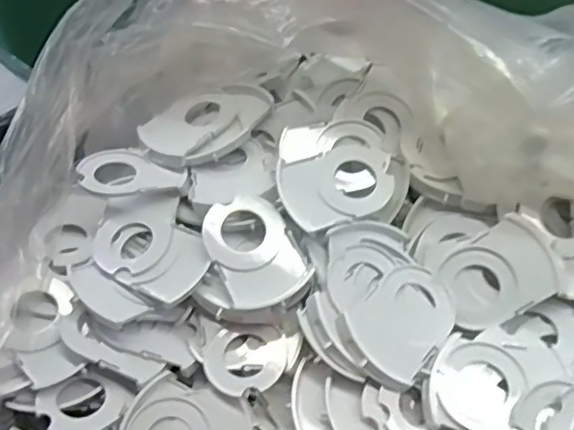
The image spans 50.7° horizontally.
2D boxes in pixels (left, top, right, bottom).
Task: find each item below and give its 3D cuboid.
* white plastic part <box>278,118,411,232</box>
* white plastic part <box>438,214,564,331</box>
[{"bbox_3d":[0.038,-0.030,0.431,0.090,0.013,0.081,-12,67,-12],"label":"white plastic part"},{"bbox_3d":[0.137,0.038,0.391,0.070,0.007,0.054,-32,68,14],"label":"white plastic part"}]

